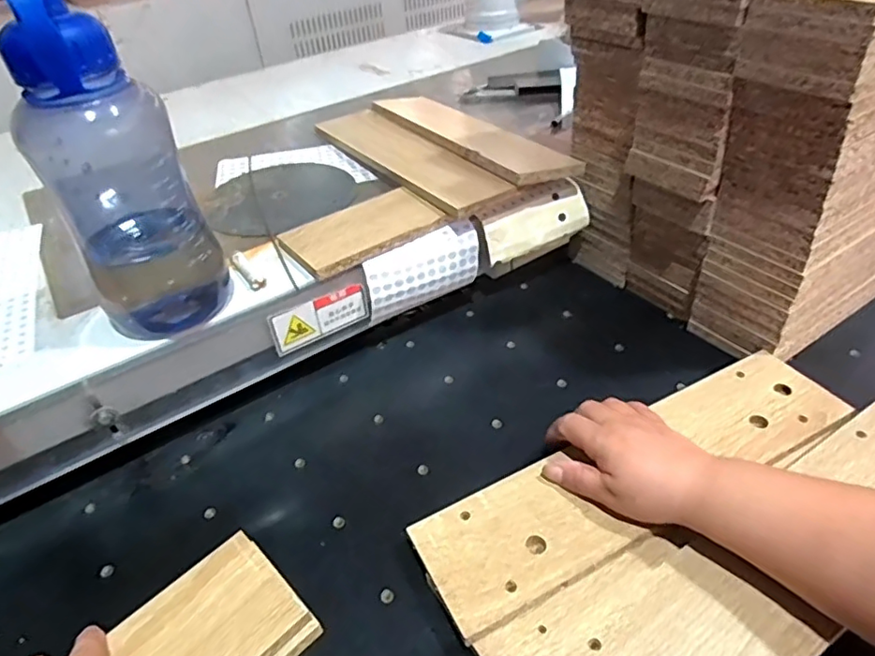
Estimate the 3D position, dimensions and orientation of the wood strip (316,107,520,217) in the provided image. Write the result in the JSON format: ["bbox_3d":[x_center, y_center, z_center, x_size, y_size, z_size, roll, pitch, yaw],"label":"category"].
[{"bbox_3d":[-0.042,-0.213,0.700,0.086,0.009,0.343,-24,42,-21],"label":"wood strip"}]

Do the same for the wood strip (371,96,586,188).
[{"bbox_3d":[0.034,-0.249,0.729,0.098,0.020,0.351,-23,42,-20],"label":"wood strip"}]

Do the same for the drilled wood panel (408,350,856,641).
[{"bbox_3d":[0.162,0.110,0.459,0.373,0.009,0.091,-23,42,-18],"label":"drilled wood panel"}]

